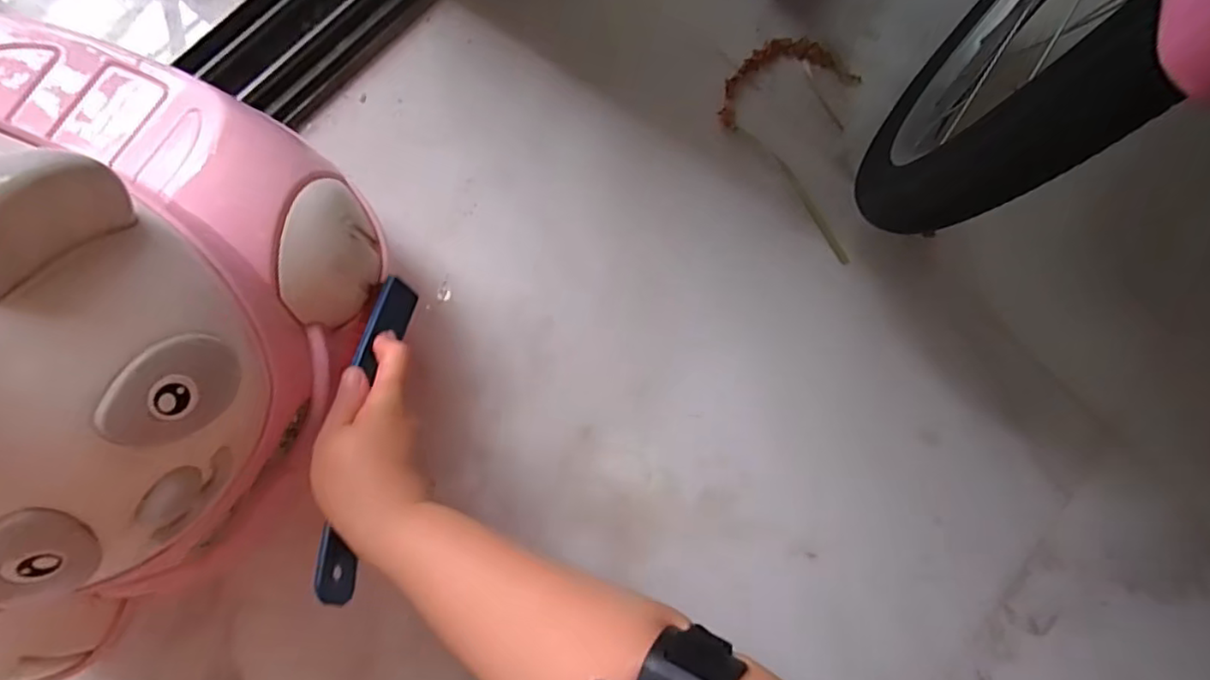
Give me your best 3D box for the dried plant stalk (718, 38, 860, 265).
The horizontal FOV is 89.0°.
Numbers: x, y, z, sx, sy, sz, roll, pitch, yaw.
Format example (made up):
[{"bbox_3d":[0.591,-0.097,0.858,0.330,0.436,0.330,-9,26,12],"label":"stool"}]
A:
[{"bbox_3d":[0.198,-0.188,0.563,0.134,0.019,0.192,-43,92,-9],"label":"dried plant stalk"}]

